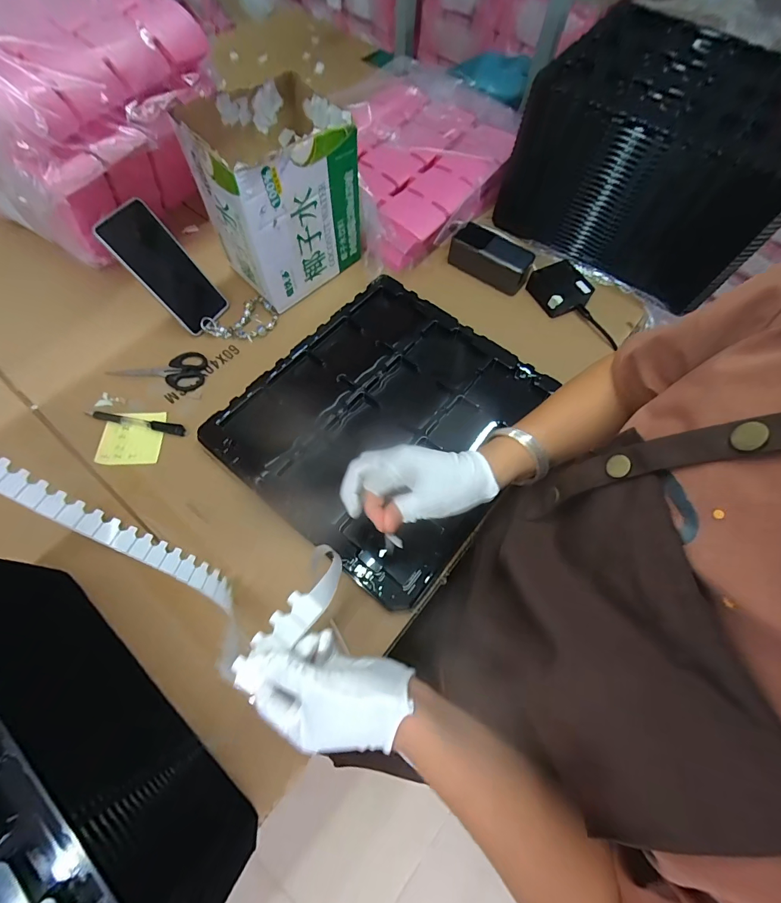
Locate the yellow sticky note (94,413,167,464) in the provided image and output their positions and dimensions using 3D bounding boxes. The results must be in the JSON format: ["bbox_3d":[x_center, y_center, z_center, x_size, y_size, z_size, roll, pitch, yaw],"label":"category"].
[{"bbox_3d":[-0.340,-0.019,0.515,0.078,0.004,0.073,-1,66,-4],"label":"yellow sticky note"}]

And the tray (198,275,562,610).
[{"bbox_3d":[-0.001,-0.046,0.527,0.345,0.027,0.373,37,69,13],"label":"tray"}]

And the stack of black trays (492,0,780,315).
[{"bbox_3d":[0.451,-0.508,0.660,0.365,0.213,0.423,32,68,10],"label":"stack of black trays"}]

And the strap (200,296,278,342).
[{"bbox_3d":[-0.224,-0.196,0.594,0.104,0.015,0.069,-36,73,-17],"label":"strap"}]

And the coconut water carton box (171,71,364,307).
[{"bbox_3d":[-0.156,-0.365,0.559,0.181,0.188,0.163,-38,73,-17],"label":"coconut water carton box"}]

